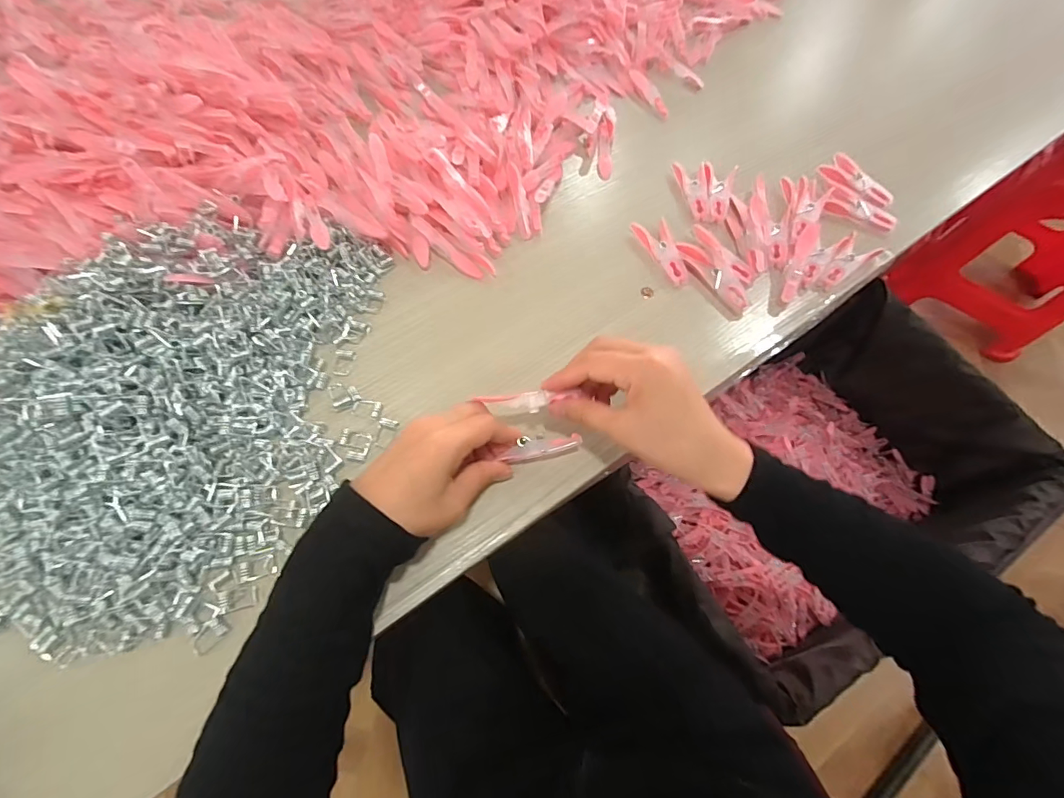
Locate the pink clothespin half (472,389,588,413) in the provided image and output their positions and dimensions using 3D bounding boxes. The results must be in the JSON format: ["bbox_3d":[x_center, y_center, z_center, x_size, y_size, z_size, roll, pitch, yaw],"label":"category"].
[{"bbox_3d":[-0.001,0.002,0.331,0.075,0.010,0.013,-5,66,-1],"label":"pink clothespin half"}]

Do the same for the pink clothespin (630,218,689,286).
[{"bbox_3d":[0.123,-0.141,0.444,0.034,0.009,0.077,-11,66,-7],"label":"pink clothespin"}]

